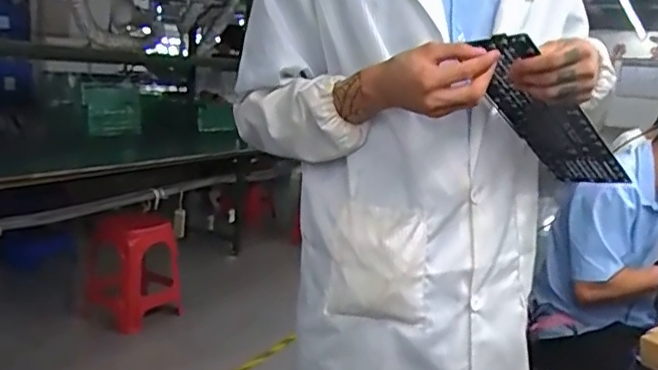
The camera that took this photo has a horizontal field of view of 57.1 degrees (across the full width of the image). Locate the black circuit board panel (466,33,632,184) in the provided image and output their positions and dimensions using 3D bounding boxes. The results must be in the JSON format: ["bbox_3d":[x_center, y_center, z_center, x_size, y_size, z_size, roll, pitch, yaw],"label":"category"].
[{"bbox_3d":[0.296,-0.088,0.822,0.103,0.013,0.353,-5,-32,42],"label":"black circuit board panel"}]

